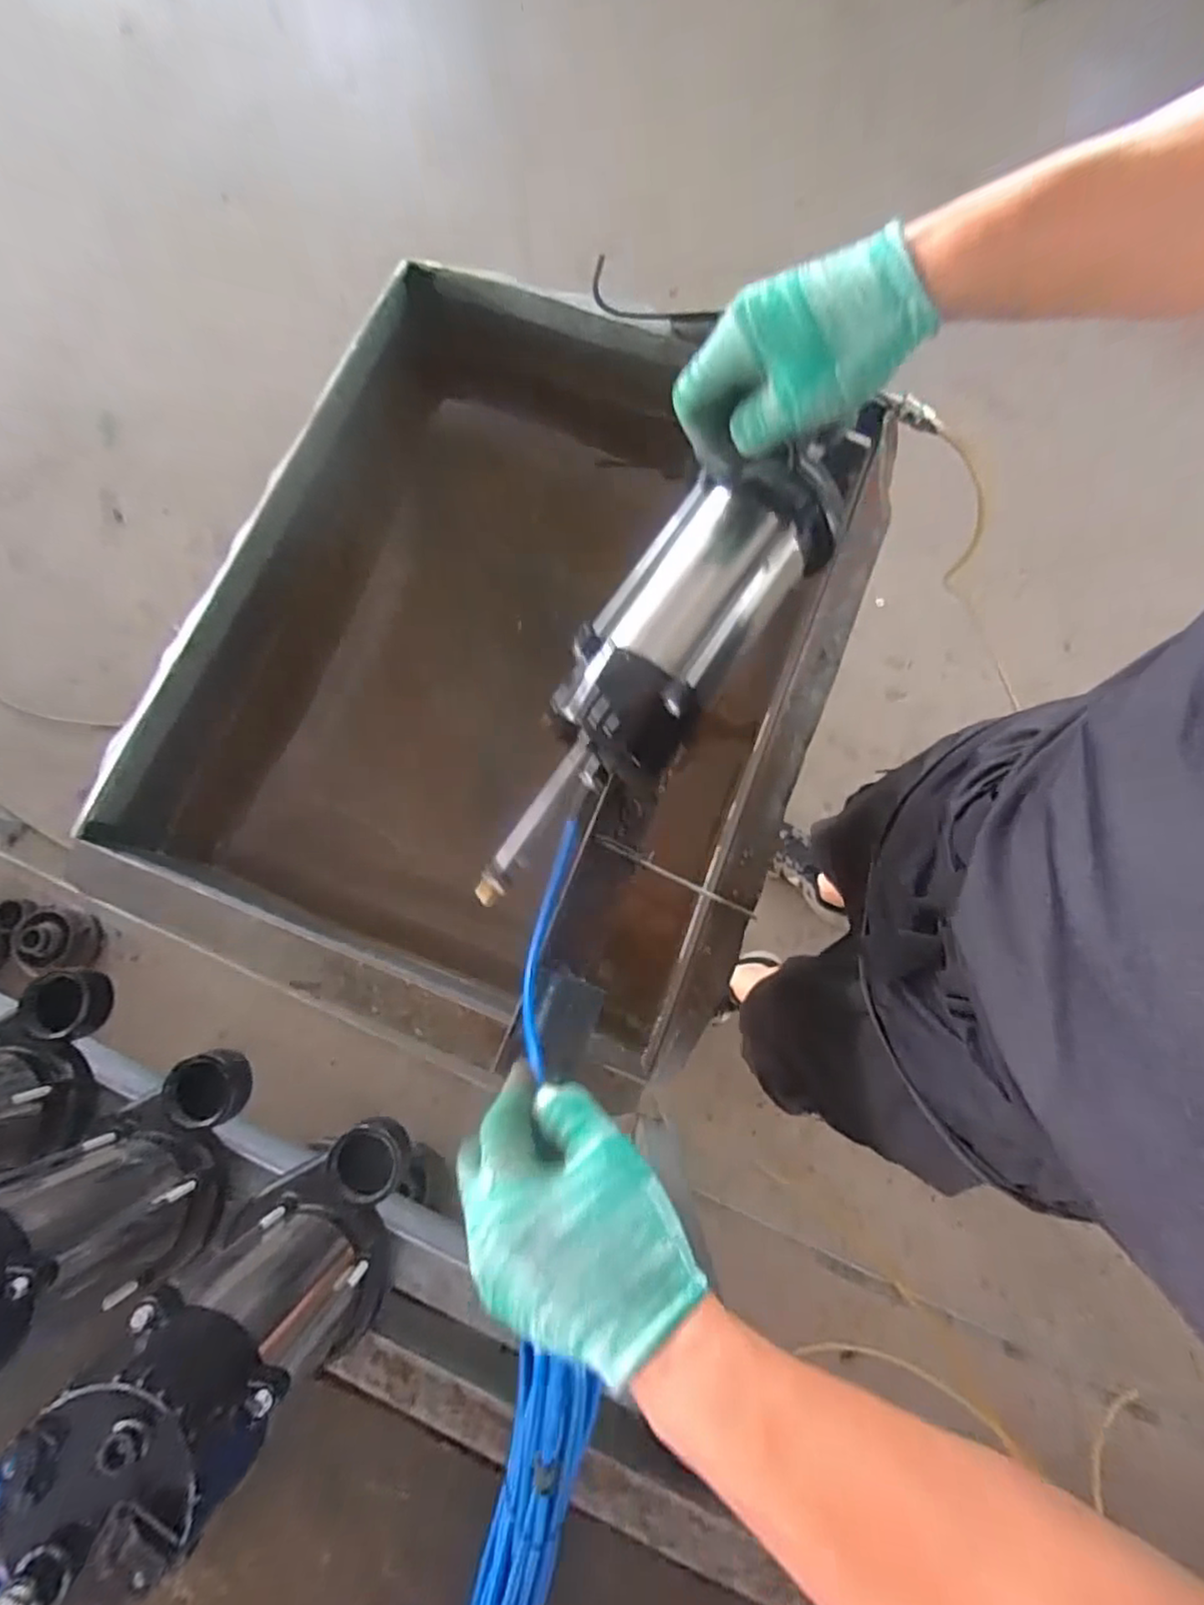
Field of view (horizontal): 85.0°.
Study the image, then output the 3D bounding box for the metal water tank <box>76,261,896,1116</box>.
[{"bbox_3d":[-0.082,-0.156,0.748,0.599,0.264,0.754,21,79,5],"label":"metal water tank"}]

